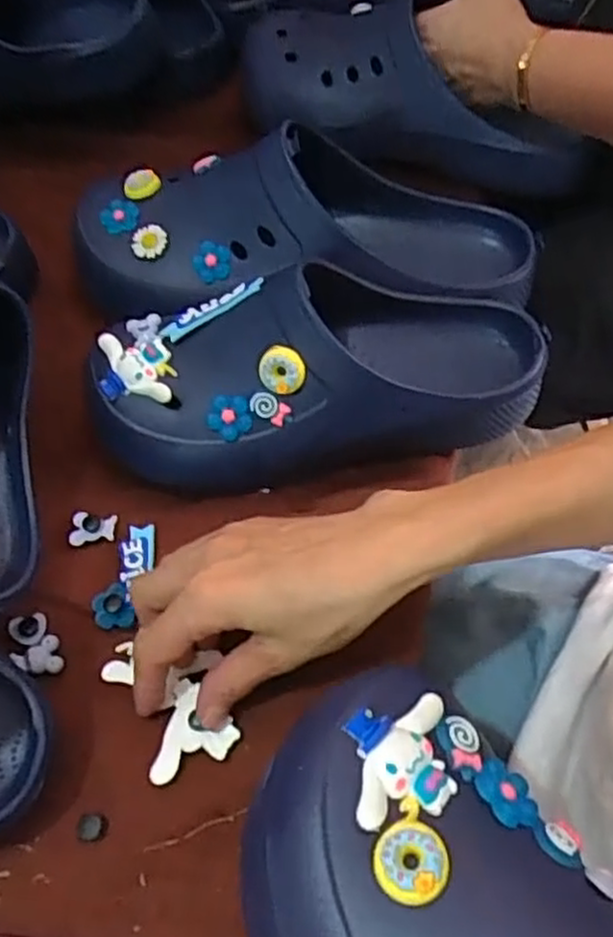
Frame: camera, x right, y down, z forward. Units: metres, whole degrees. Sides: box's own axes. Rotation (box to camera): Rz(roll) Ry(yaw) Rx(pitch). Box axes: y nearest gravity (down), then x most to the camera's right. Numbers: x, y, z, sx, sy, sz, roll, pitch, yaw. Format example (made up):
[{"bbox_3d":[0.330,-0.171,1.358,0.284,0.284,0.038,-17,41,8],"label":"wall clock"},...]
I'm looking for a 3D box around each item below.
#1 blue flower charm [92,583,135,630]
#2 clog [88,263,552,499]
[{"bbox_3d":[-0.103,0.073,0.395,0.018,0.010,0.024,-22,59,-12],"label":"blue flower charm"},{"bbox_3d":[0.005,-0.066,0.421,0.251,0.088,0.107,-9,57,-4],"label":"clog"}]

